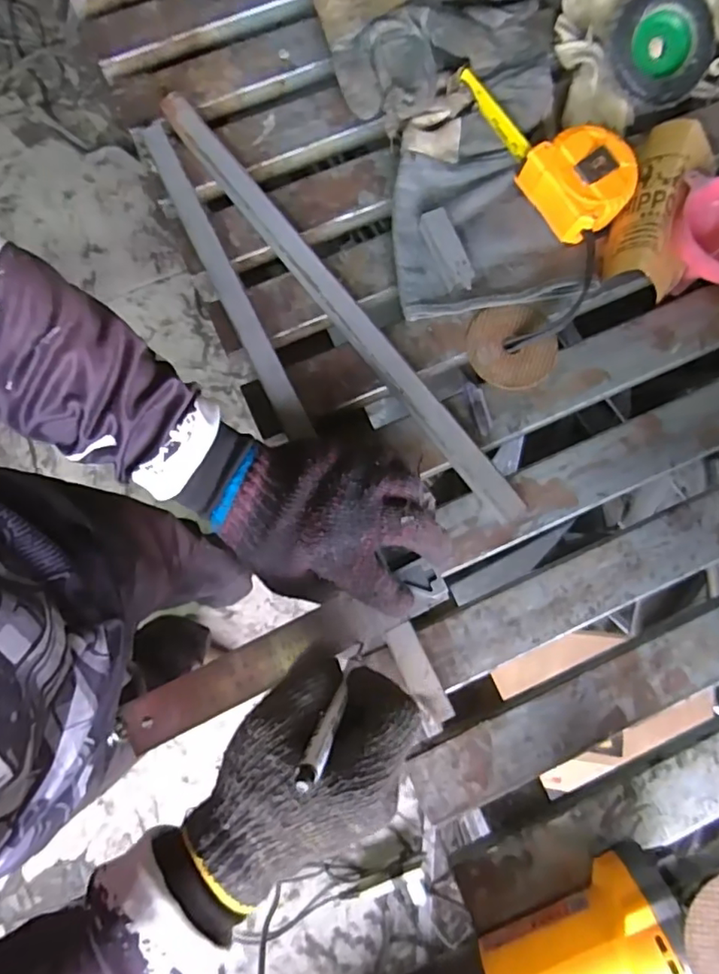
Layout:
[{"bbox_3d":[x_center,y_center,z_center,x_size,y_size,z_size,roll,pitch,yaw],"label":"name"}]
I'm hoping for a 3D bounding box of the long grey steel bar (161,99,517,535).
[{"bbox_3d":[-0.017,-0.148,0.454,0.029,0.026,0.439,-38,82,-8],"label":"long grey steel bar"}]

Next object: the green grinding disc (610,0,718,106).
[{"bbox_3d":[0.261,-0.381,0.497,0.086,0.026,0.082,-1,109,-4],"label":"green grinding disc"}]

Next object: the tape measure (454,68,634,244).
[{"bbox_3d":[0.162,-0.278,0.478,0.078,0.042,0.149,-39,82,-8],"label":"tape measure"}]

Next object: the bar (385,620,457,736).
[{"bbox_3d":[0.042,0.131,0.394,0.022,0.004,0.073,-24,80,-5],"label":"bar"}]

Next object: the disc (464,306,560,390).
[{"bbox_3d":[0.123,-0.113,0.464,0.070,0.010,0.068,0,79,-1],"label":"disc"}]

